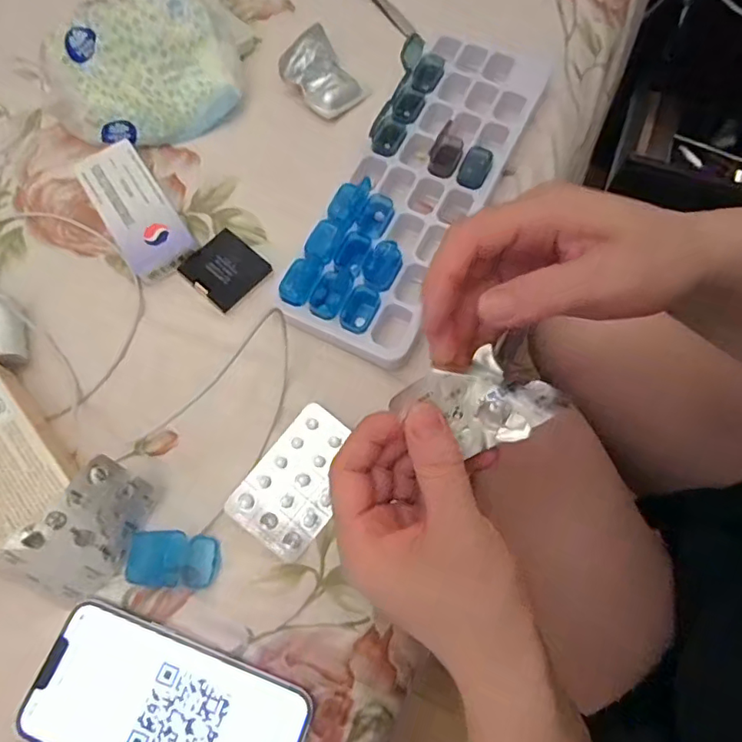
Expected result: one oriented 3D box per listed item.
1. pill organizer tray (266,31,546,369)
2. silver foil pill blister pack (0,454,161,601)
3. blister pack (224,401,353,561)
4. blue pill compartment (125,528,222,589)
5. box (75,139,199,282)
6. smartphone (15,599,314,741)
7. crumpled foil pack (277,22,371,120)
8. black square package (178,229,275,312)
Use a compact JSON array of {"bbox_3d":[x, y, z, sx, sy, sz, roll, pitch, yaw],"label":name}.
[{"bbox_3d":[0.036,-0.142,0.389,0.098,0.031,0.280,24,72,10],"label":"pill organizer tray"},{"bbox_3d":[-0.160,0.091,0.302,0.079,0.012,0.053,-47,117,-6],"label":"silver foil pill blister pack"},{"bbox_3d":[-0.043,0.065,0.328,0.053,0.007,0.083,33,74,12],"label":"blister pack"},{"bbox_3d":[-0.112,0.107,0.308,0.048,0.012,0.030,4,70,3],"label":"blue pill compartment"},{"bbox_3d":[-0.170,-0.115,0.389,0.045,0.018,0.109,-33,73,-10],"label":"box"},{"bbox_3d":[-0.109,0.181,0.286,0.144,0.007,0.071,19,71,8],"label":"smartphone"},{"bbox_3d":[-0.036,-0.239,0.432,0.065,0.012,0.053,43,74,-9],"label":"crumpled foil pack"},{"bbox_3d":[-0.101,-0.070,0.377,0.050,0.009,0.046,41,76,14],"label":"black square package"}]

